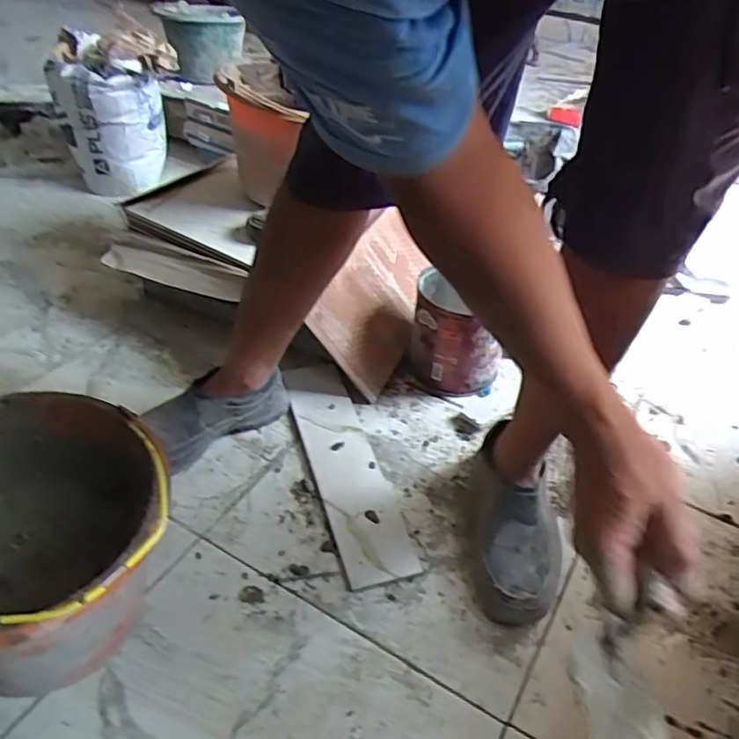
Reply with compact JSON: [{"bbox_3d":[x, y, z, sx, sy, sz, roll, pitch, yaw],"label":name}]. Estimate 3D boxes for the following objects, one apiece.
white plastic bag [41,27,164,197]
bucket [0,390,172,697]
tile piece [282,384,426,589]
[{"bbox_3d":[-0.564,-0.562,1.442,0.240,0.295,0.228,-9,42,-18],"label":"white plastic bag"},{"bbox_3d":[-0.330,0.181,0.635,0.271,0.233,0.283,2,40,-2],"label":"bucket"},{"bbox_3d":[-0.028,0.142,0.876,0.096,0.011,0.321,-5,42,-21],"label":"tile piece"}]

